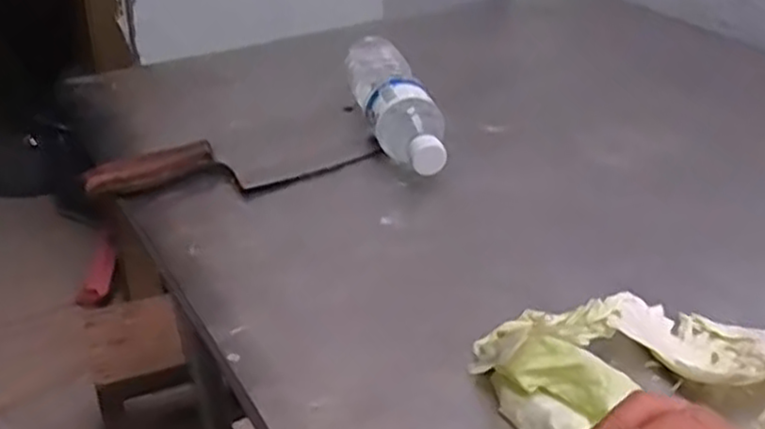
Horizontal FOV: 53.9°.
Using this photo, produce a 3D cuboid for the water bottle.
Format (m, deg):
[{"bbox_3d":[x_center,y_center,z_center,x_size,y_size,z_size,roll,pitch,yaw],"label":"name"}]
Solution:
[{"bbox_3d":[0.014,-0.107,0.758,0.066,0.060,0.245,-6,33,-12],"label":"water bottle"}]

